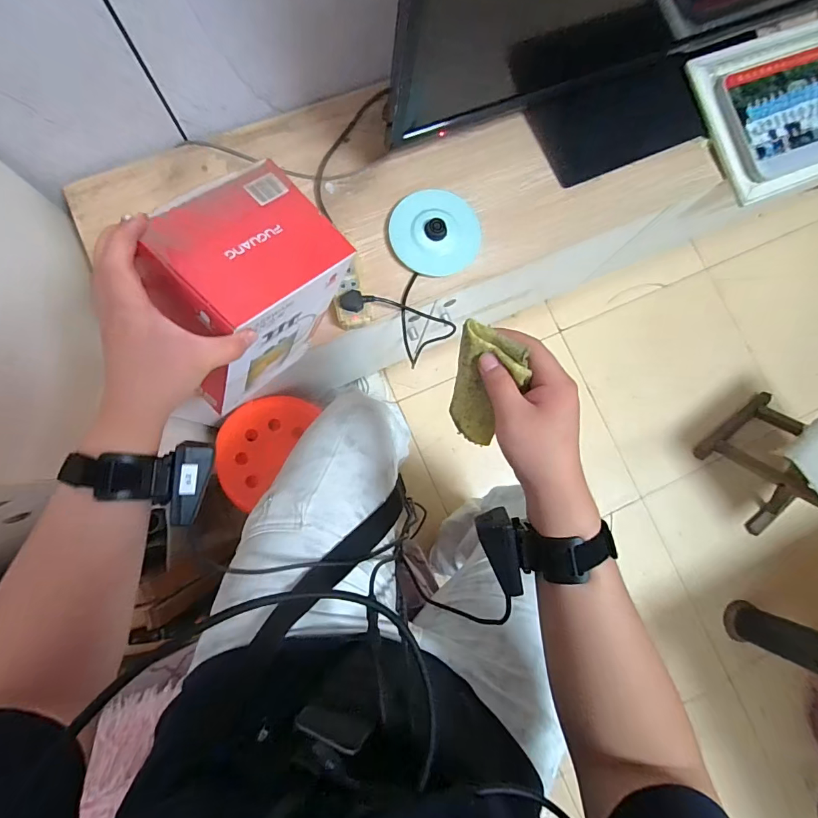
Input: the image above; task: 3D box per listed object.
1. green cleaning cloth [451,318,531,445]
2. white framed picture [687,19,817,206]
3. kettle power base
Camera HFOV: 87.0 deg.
[{"bbox_3d":[0.065,-0.019,0.370,0.050,0.041,0.104,6,126,-5],"label":"green cleaning cloth"},{"bbox_3d":[0.798,-0.624,0.866,0.460,0.043,0.297,-24,88,-11],"label":"white framed picture"},{"bbox_3d":[0.045,-0.300,0.741,0.150,0.040,0.145,1,82,-5],"label":"kettle power base"}]

